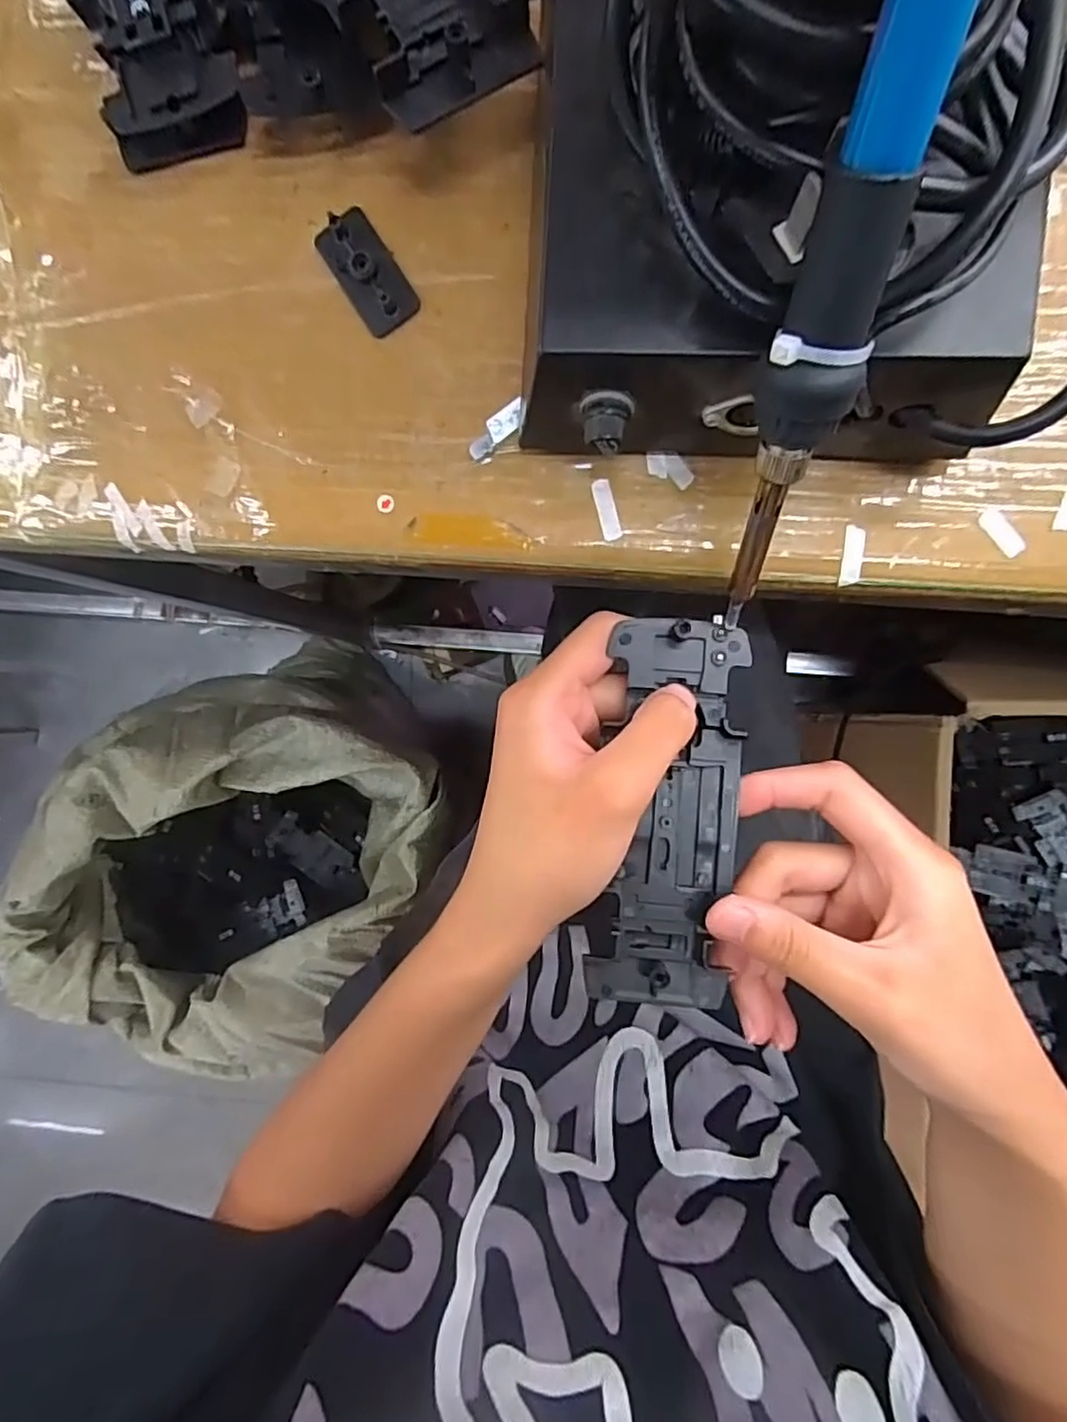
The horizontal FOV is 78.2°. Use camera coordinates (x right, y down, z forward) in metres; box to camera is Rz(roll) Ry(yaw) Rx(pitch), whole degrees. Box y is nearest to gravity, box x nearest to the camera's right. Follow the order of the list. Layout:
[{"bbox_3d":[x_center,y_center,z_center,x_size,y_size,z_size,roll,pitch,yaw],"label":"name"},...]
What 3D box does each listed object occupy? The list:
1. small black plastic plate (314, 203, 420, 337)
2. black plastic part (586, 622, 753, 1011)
[{"bbox_3d":[-0.056,-0.149,0.222,0.020,0.007,0.040,-32,89,7],"label":"small black plastic plate"},{"bbox_3d":[0.046,0.033,0.220,0.044,0.008,0.126,5,89,6],"label":"black plastic part"}]

